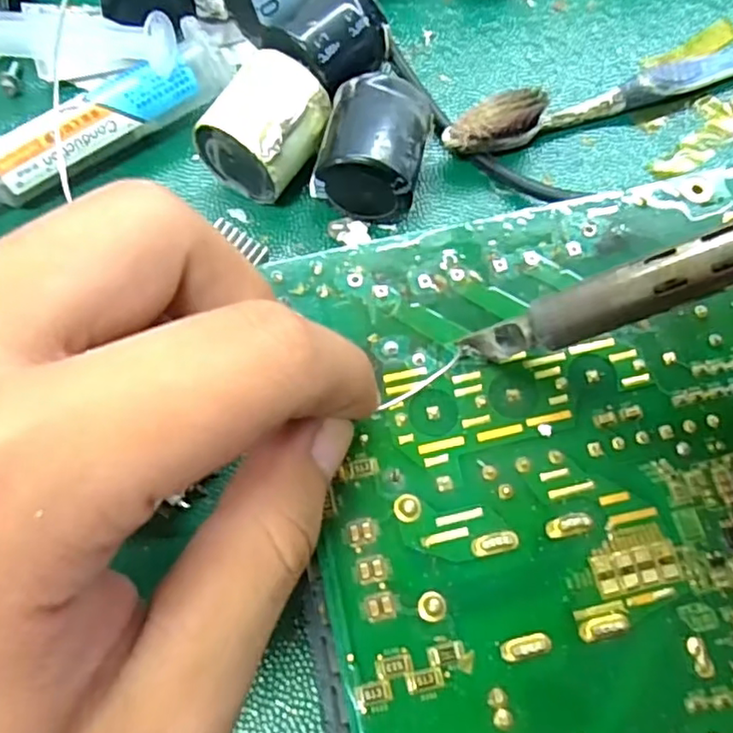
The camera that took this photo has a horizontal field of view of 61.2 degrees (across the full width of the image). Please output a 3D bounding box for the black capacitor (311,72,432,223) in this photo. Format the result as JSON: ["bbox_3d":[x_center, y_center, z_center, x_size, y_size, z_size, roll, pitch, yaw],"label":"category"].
[{"bbox_3d":[0.002,-0.064,0.185,0.028,0.031,0.032,14,70,3],"label":"black capacitor"}]

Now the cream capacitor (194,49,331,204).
[{"bbox_3d":[-0.029,-0.070,0.186,0.027,0.026,0.036,31,72,9],"label":"cream capacitor"}]

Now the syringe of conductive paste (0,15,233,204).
[{"bbox_3d":[-0.081,-0.073,0.187,0.087,0.014,0.016,-39,76,-15],"label":"syringe of conductive paste"}]

